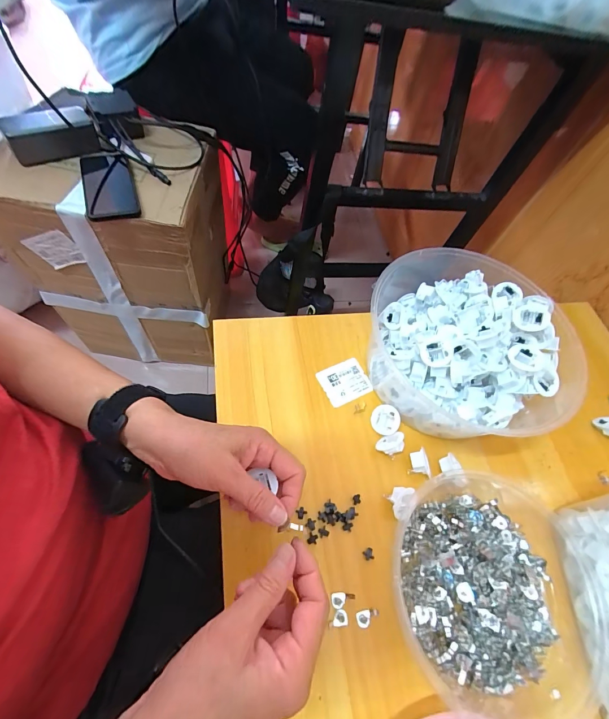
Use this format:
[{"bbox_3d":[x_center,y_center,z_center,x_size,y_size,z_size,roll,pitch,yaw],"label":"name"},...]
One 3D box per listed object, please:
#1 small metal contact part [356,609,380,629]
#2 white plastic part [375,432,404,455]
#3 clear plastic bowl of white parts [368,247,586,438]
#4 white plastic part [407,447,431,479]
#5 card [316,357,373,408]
[{"bbox_3d":[0.056,0.228,0.287,0.020,0.004,0.012,-5,62,-10],"label":"small metal contact part"},{"bbox_3d":[0.094,0.093,0.355,0.030,0.018,0.021,-13,64,-15],"label":"white plastic part"},{"bbox_3d":[0.189,-0.018,0.383,0.209,0.086,0.215,3,61,-6],"label":"clear plastic bowl of white parts"},{"bbox_3d":[0.123,0.112,0.351,0.020,0.019,0.028,5,60,-5],"label":"white plastic part"},{"bbox_3d":[0.049,0.028,0.403,0.060,0.004,0.048,-22,72,-21],"label":"card"}]

